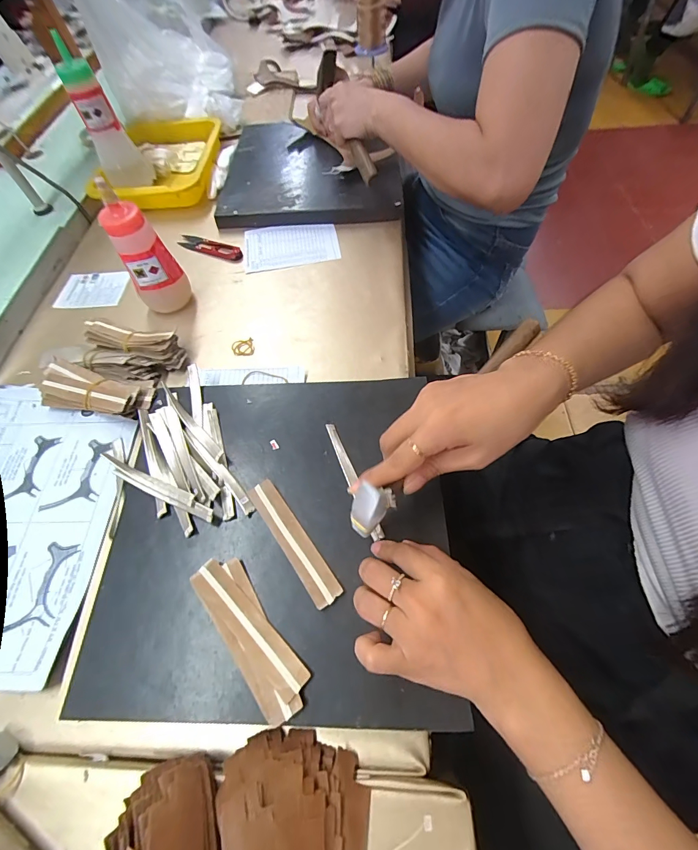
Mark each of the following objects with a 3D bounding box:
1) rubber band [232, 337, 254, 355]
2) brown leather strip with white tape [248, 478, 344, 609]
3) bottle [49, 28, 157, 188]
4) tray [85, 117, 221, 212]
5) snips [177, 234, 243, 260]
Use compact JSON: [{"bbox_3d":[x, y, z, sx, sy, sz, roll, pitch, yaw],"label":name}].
[{"bbox_3d":[-0.135,-0.098,0.471,0.027,0.006,0.024,-12,60,-4],"label":"rubber band"},{"bbox_3d":[-0.050,0.101,0.325,0.026,0.007,0.119,-35,66,-12],"label":"brown leather strip with white tape"},{"bbox_3d":[-0.381,-0.470,0.579,0.072,0.184,0.052,-28,63,-12],"label":"bottle"},{"bbox_3d":[-0.343,-0.484,0.678,0.207,0.046,0.260,1,61,4],"label":"tray"},{"bbox_3d":[-0.215,-0.277,0.574,0.111,0.006,0.026,21,64,15],"label":"snips"}]

